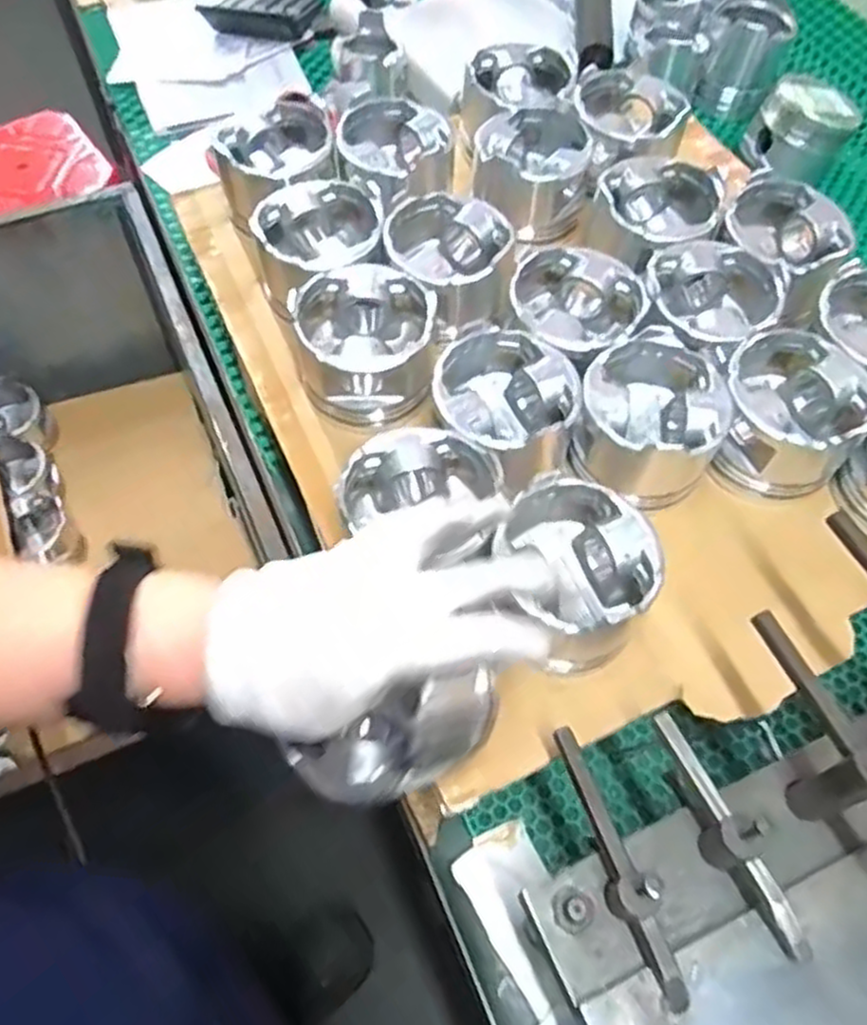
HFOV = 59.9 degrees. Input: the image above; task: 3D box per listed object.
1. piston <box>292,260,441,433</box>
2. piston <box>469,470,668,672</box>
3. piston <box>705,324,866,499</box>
[{"bbox_3d":[-0.052,-0.124,0.572,0.100,0.074,0.097,0,60,-1],"label":"piston"},{"bbox_3d":[0.086,0.041,0.477,0.100,0.087,0.102,0,60,-1],"label":"piston"},{"bbox_3d":[0.255,-0.068,0.548,0.094,0.077,0.097,0,60,-1],"label":"piston"}]

